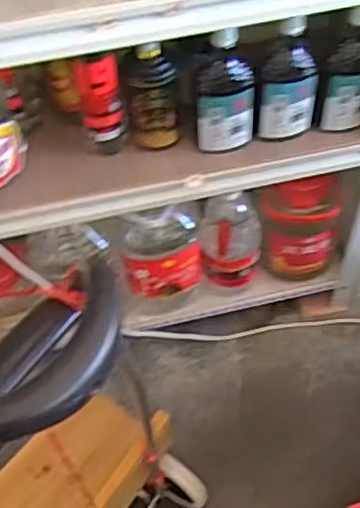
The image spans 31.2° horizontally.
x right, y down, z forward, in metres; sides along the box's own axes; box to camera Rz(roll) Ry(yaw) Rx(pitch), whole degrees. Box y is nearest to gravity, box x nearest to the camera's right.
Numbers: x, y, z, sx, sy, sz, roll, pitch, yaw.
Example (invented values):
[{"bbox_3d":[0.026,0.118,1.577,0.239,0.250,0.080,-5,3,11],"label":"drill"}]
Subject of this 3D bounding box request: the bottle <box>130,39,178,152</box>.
[{"bbox_3d":[-0.040,-0.228,0.939,0.075,0.162,0.071,-5,55,-1],"label":"bottle"}]

